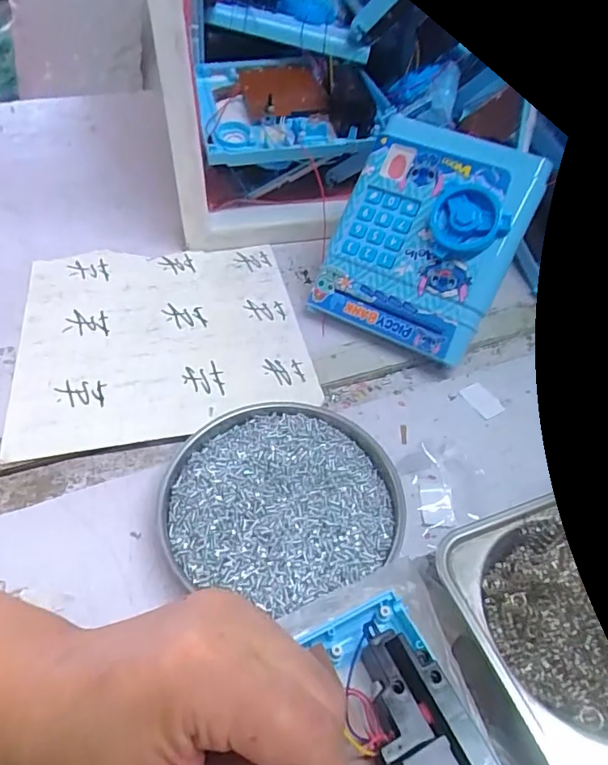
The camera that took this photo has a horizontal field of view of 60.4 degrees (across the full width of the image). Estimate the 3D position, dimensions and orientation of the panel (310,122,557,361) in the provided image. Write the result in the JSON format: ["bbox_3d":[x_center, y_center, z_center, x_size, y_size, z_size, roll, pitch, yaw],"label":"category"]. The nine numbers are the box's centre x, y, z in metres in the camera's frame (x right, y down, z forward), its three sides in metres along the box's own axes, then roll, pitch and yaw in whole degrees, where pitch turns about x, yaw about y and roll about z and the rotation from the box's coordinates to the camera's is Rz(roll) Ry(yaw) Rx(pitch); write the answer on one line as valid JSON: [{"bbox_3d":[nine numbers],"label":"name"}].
[{"bbox_3d":[0.089,-0.109,0.392,0.128,0.021,0.161,28,96,21],"label":"panel"}]

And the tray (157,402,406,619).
[{"bbox_3d":[-0.013,0.067,0.309,0.137,0.015,0.125,2,47,-2],"label":"tray"}]

